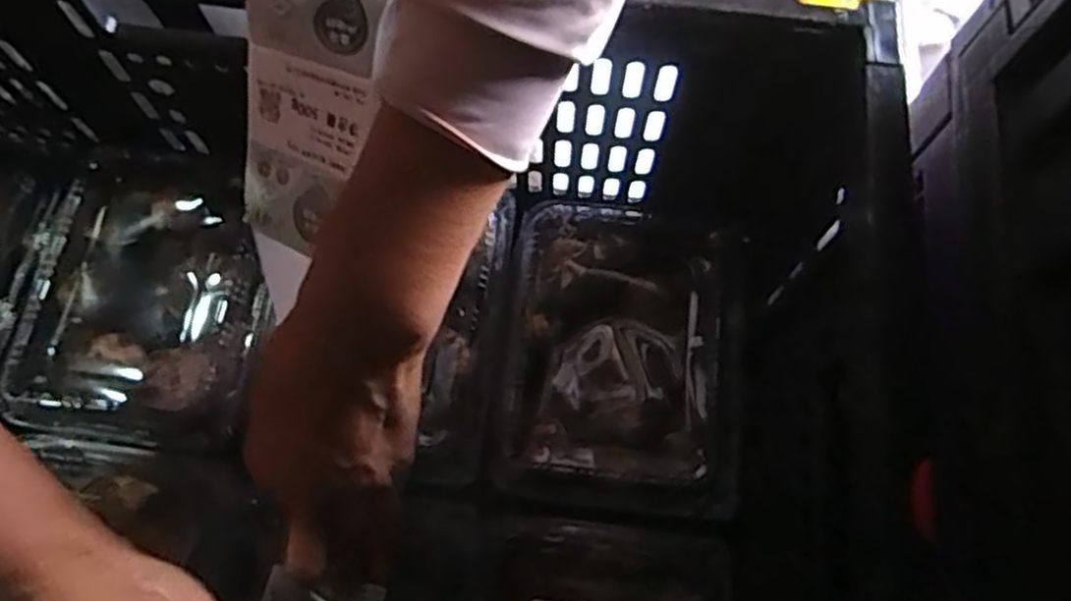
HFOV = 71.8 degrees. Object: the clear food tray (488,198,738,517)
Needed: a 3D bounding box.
[{"bbox_3d":[0.045,0.028,0.412,0.125,0.023,0.168,4,70,0],"label":"clear food tray"}]

